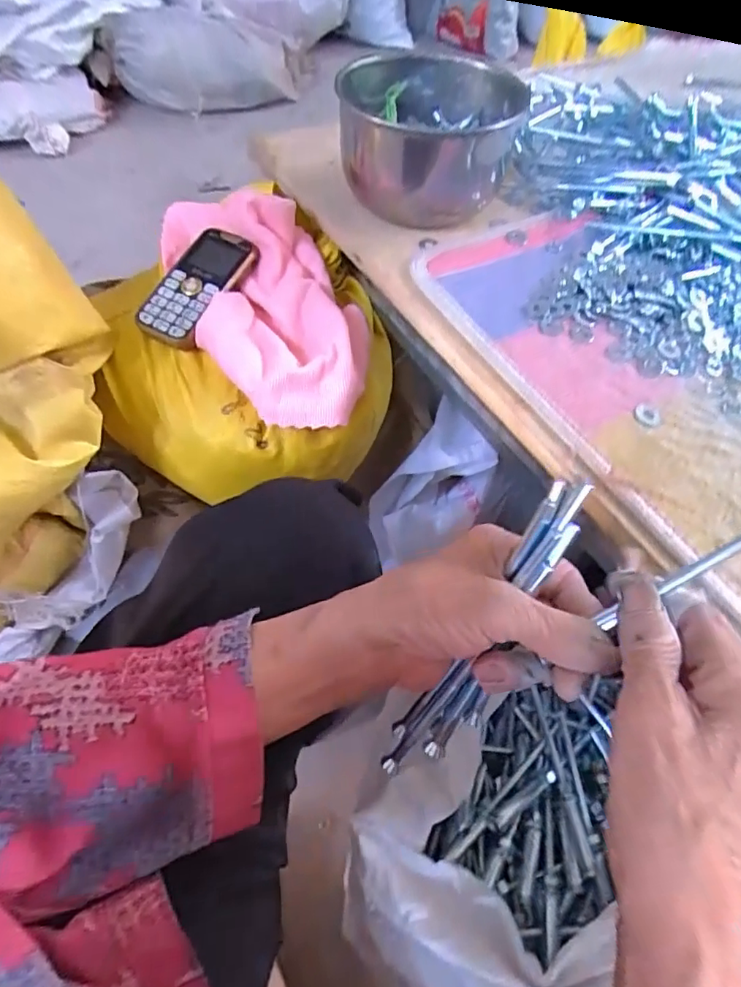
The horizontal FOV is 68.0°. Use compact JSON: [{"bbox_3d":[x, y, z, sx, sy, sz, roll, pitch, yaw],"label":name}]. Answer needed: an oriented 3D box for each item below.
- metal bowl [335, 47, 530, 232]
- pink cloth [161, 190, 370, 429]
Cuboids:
[{"bbox_3d":[0.062,-0.370,0.570,0.172,0.111,0.211,18,59,11],"label":"metal bowl"},{"bbox_3d":[-0.091,-0.181,0.502,0.146,0.083,0.262,-25,62,-19],"label":"pink cloth"}]

